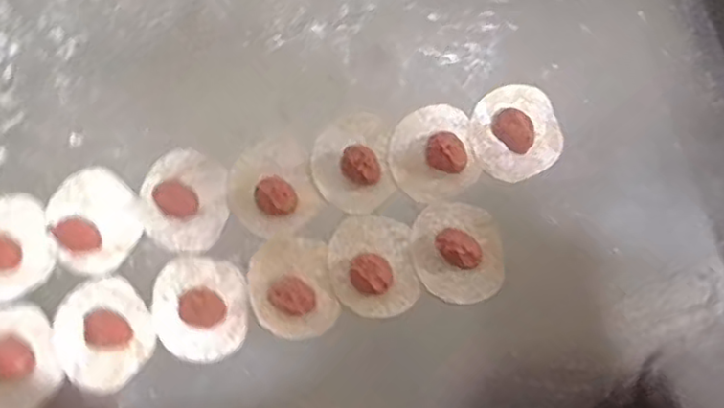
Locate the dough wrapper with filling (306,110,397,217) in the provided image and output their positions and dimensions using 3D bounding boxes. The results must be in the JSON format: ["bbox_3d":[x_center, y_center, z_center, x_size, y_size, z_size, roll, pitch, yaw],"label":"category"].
[{"bbox_3d":[-0.009,-0.038,0.576,0.071,0.021,0.088,-5,78,-2],"label":"dough wrapper with filling"}]

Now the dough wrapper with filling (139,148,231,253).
[{"bbox_3d":[-0.156,-0.005,0.572,0.074,0.013,0.089,-7,78,-2],"label":"dough wrapper with filling"}]

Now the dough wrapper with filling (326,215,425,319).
[{"bbox_3d":[0.009,0.051,0.557,0.073,0.018,0.086,-10,78,-3],"label":"dough wrapper with filling"}]

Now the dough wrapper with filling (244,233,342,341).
[{"bbox_3d":[-0.061,0.069,0.553,0.071,0.017,0.087,-14,78,-3],"label":"dough wrapper with filling"}]

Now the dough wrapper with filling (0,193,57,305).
[{"bbox_3d":[-0.303,0.037,0.560,0.072,0.010,0.090,-6,78,-2],"label":"dough wrapper with filling"}]

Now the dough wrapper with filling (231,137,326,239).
[{"bbox_3d":[-0.078,-0.017,0.570,0.074,0.022,0.084,-21,79,-5],"label":"dough wrapper with filling"}]

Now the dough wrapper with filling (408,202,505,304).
[{"bbox_3d":[0.082,0.039,0.558,0.076,0.024,0.085,-12,78,-3],"label":"dough wrapper with filling"}]

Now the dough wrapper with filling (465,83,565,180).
[{"bbox_3d":[0.137,-0.068,0.579,0.081,0.027,0.082,0,78,0],"label":"dough wrapper with filling"}]

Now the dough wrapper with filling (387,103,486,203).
[{"bbox_3d":[0.063,-0.047,0.578,0.076,0.021,0.083,0,78,0],"label":"dough wrapper with filling"}]

